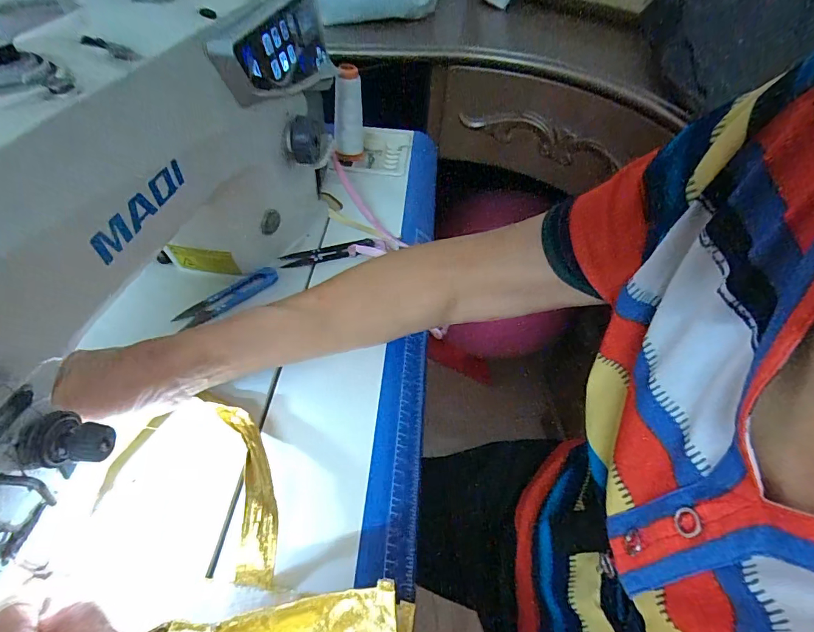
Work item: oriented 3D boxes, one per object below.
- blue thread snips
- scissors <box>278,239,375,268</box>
[{"bbox_3d":[-0.172,-0.020,0.401,0.027,0.009,0.098,37,58,28],"label":"blue thread snips"},{"bbox_3d":[-0.086,-0.070,0.450,0.101,0.006,0.023,-14,50,-13],"label":"scissors"}]

